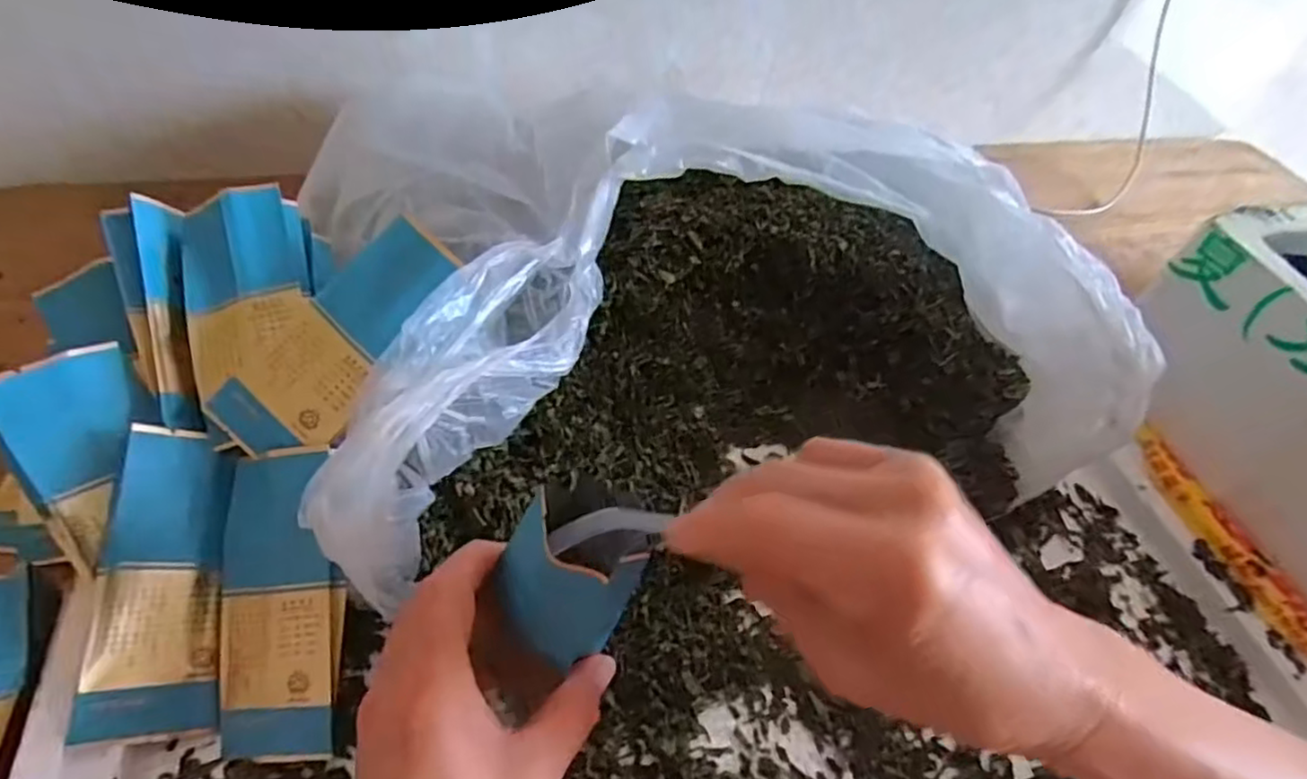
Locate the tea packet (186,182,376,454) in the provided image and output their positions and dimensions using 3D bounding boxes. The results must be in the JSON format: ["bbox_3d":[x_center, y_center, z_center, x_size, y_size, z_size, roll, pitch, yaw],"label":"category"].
[{"bbox_3d":[-0.189,-0.033,0.327,0.070,0.016,0.142,-33,72,-4],"label":"tea packet"}]

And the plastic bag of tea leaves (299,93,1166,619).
[{"bbox_3d":[0.021,-0.054,0.381,0.371,0.174,0.263,-6,54,-14],"label":"plastic bag of tea leaves"}]

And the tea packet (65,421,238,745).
[{"bbox_3d":[-0.211,0.082,0.292,0.047,0.010,0.128,14,66,-44],"label":"tea packet"}]

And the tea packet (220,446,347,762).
[{"bbox_3d":[-0.165,0.092,0.296,0.057,0.008,0.129,-8,77,12],"label":"tea packet"}]

